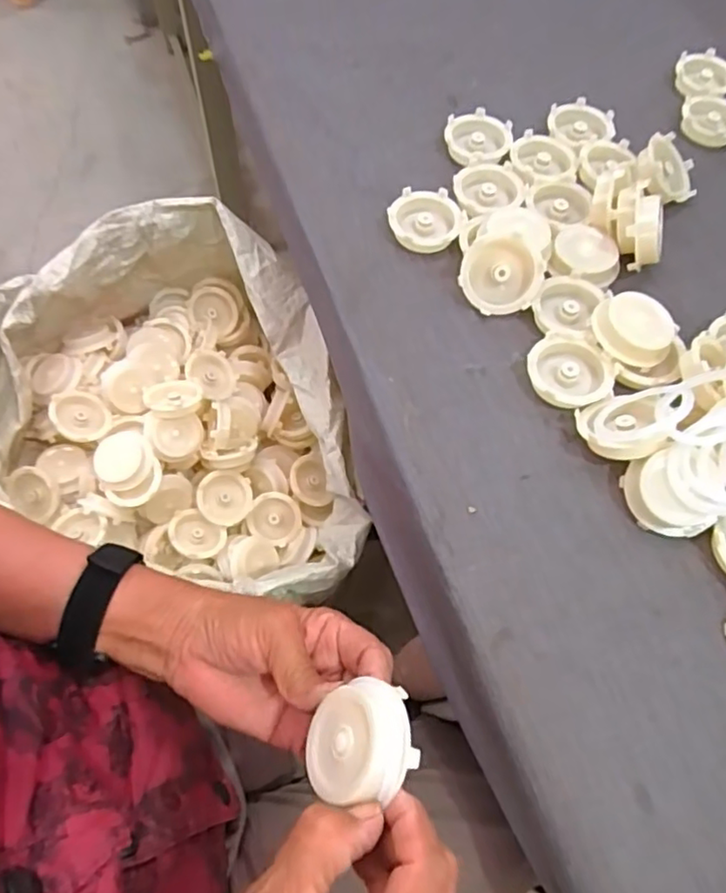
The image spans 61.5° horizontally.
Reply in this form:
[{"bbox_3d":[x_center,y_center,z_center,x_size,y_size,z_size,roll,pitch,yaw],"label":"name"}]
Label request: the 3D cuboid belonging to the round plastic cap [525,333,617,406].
[{"bbox_3d":[0.144,-0.052,0.430,0.056,0.019,0.057,1,64,-2],"label":"round plastic cap"}]

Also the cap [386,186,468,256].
[{"bbox_3d":[0.051,-0.180,0.493,0.059,0.020,0.054,1,64,-2],"label":"cap"}]

